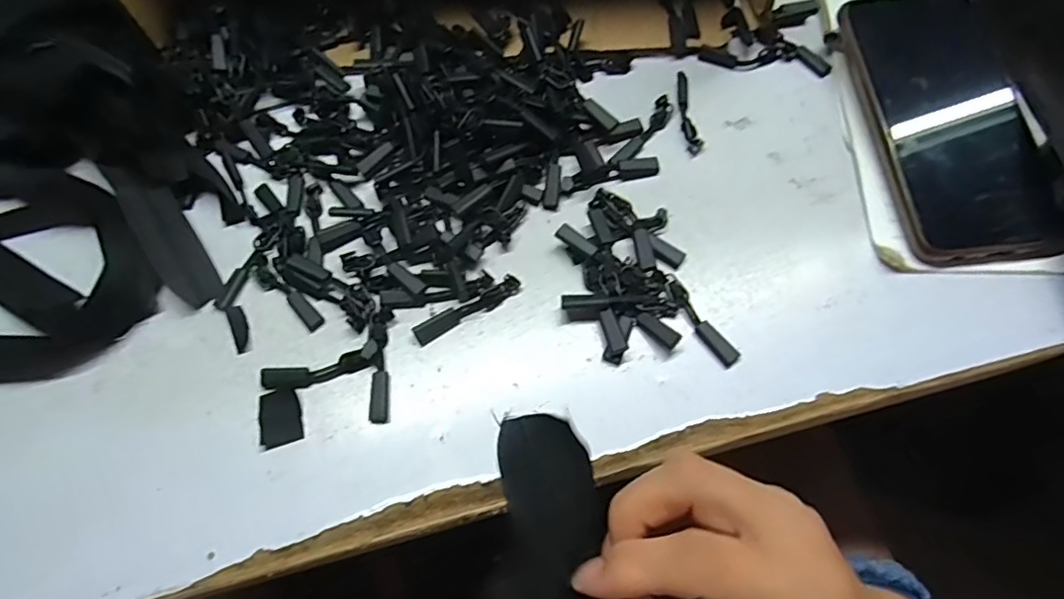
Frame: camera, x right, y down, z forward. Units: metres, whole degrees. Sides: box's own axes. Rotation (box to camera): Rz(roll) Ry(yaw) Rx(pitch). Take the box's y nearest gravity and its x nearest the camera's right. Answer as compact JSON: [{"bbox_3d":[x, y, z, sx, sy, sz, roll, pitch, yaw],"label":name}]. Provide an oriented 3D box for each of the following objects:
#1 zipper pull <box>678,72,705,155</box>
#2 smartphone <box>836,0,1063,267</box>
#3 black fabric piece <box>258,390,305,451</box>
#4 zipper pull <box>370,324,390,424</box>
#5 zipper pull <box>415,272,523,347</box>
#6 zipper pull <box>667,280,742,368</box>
[{"bbox_3d":[0.091,-0.110,0.336,0.010,0.004,0.058,-8,67,-1],"label":"zipper pull"},{"bbox_3d":[0.223,-0.099,0.307,0.074,0.012,0.163,-8,71,3],"label":"smartphone"},{"bbox_3d":[-0.121,0.056,0.274,0.020,0.004,0.027,-17,68,-5],"label":"black fabric piece"},{"bbox_3d":[-0.074,0.035,0.279,0.009,0.005,0.050,-5,67,0],"label":"zipper pull"},{"bbox_3d":[-0.033,0.005,0.292,0.058,0.005,0.010,-31,70,-10],"label":"zipper pull"},{"bbox_3d":[0.084,0.011,0.284,0.010,0.004,0.049,-32,70,-10],"label":"zipper pull"}]

